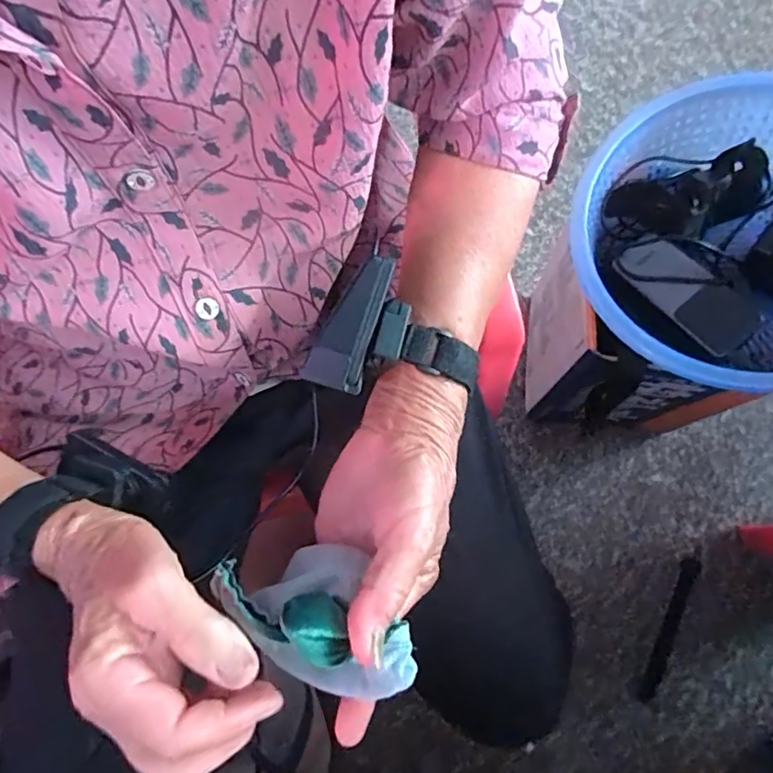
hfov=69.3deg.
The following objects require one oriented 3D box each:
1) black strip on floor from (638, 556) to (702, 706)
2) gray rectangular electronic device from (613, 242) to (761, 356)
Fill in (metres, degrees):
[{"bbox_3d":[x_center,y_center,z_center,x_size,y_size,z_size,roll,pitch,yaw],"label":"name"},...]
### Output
[{"bbox_3d":[0.396,0.339,0.782,0.025,0.009,0.203,25,77,8],"label":"black strip on floor"},{"bbox_3d":[0.279,-0.089,0.515,0.065,0.018,0.123,-36,76,-8],"label":"gray rectangular electronic device"}]

